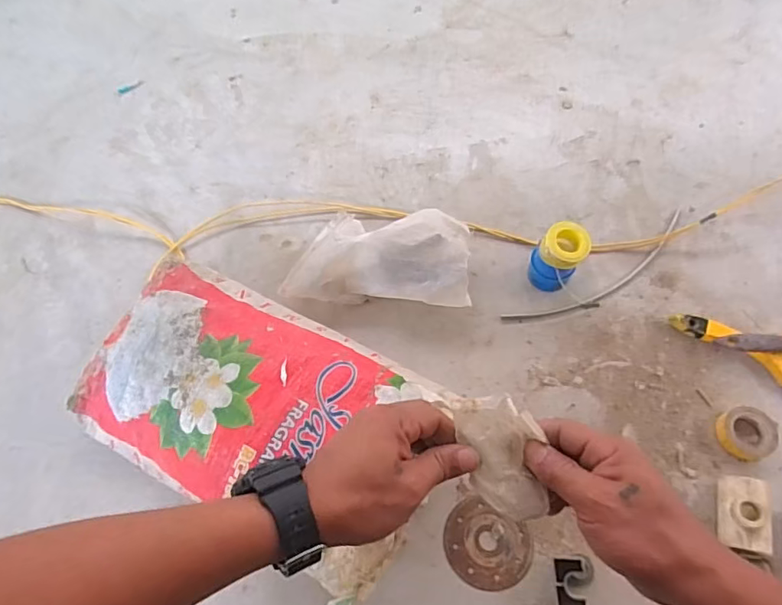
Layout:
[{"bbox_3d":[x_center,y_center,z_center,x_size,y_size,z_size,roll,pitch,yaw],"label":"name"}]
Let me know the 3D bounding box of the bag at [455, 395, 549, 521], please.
[{"bbox_3d":[0.078,0.107,0.361,0.052,0.022,0.085,-14,87,-9],"label":"bag"}]

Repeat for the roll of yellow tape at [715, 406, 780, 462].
[{"bbox_3d":[0.393,0.141,0.571,0.063,0.021,0.055,-25,65,-8],"label":"roll of yellow tape"}]

